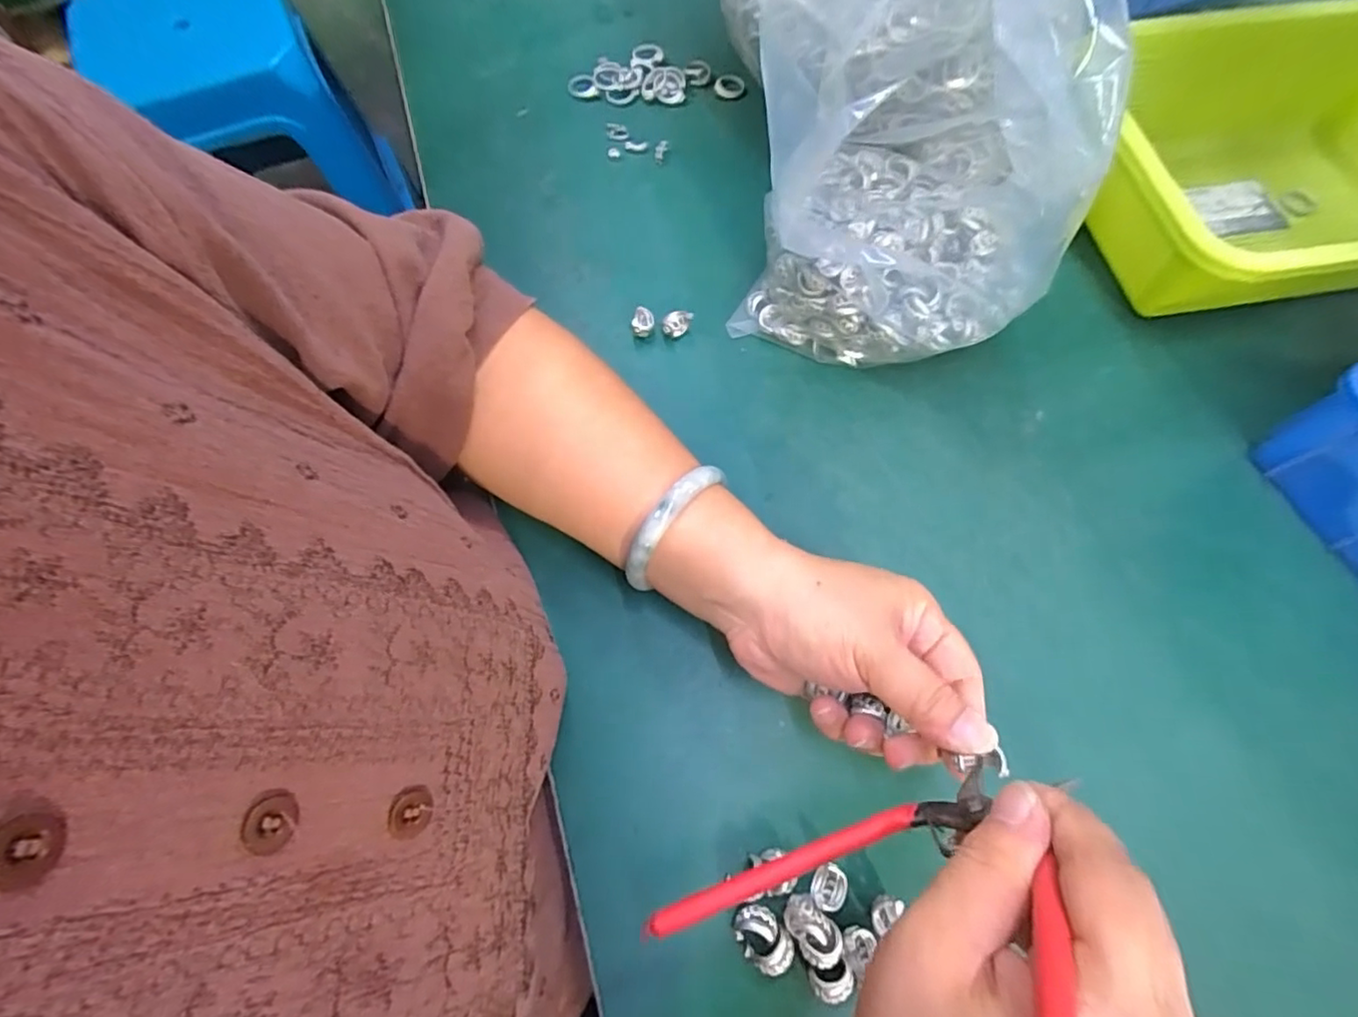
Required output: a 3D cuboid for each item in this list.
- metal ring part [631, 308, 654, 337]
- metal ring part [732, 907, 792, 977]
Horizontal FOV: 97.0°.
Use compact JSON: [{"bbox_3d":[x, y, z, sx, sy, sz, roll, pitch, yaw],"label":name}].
[{"bbox_3d":[-0.022,-0.114,0.367,0.013,0.012,0.017,-3,68,-1],"label":"metal ring part"},{"bbox_3d":[0.035,0.182,0.253,0.019,0.011,0.026,-34,72,-12],"label":"metal ring part"}]

